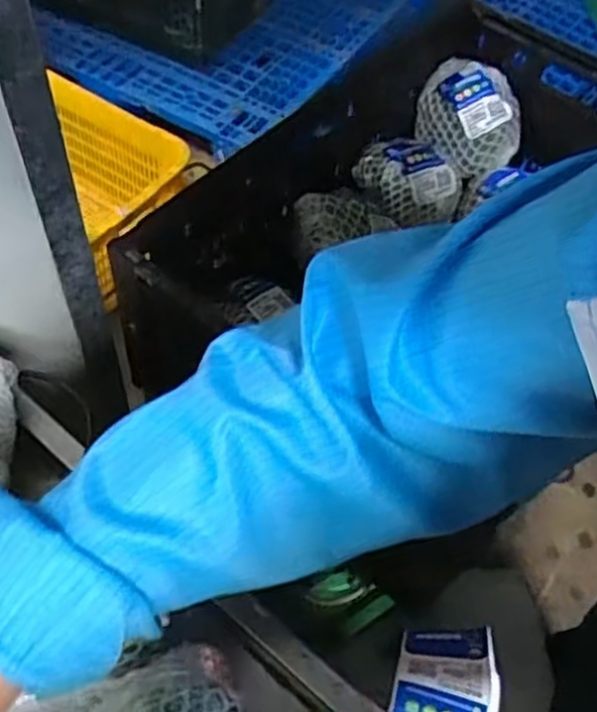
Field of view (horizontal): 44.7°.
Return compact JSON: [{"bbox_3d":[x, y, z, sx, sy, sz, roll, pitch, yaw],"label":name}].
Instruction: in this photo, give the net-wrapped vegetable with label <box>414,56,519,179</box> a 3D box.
[{"bbox_3d":[0.223,-0.315,0.942,0.137,0.085,0.139,15,55,5],"label":"net-wrapped vegetable with label"}]

